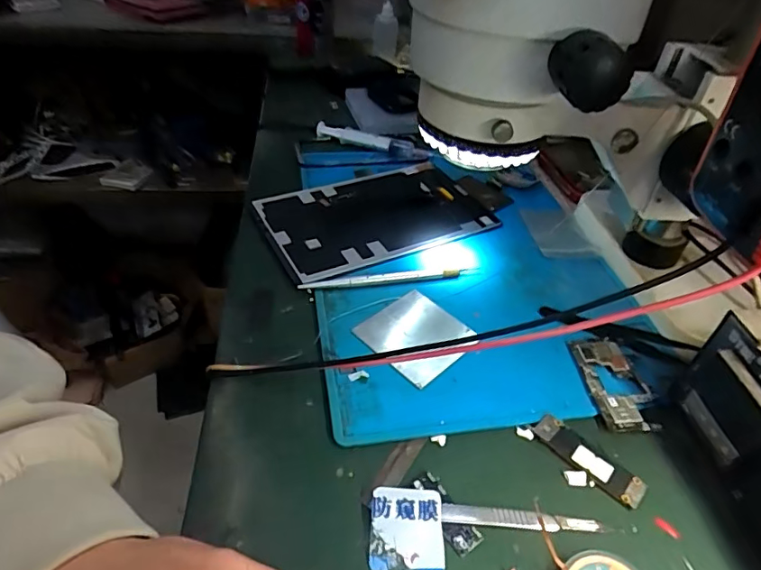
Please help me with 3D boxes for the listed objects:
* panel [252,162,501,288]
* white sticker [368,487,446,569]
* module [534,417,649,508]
[{"bbox_3d":[-0.006,-0.066,0.460,0.195,0.010,0.124,-18,46,-22],"label":"panel"},{"bbox_3d":[0.013,0.124,0.256,0.037,0.007,0.039,3,42,-1],"label":"white sticker"},{"bbox_3d":[0.120,0.101,0.291,0.020,0.004,0.063,-32,52,-33],"label":"module"}]

